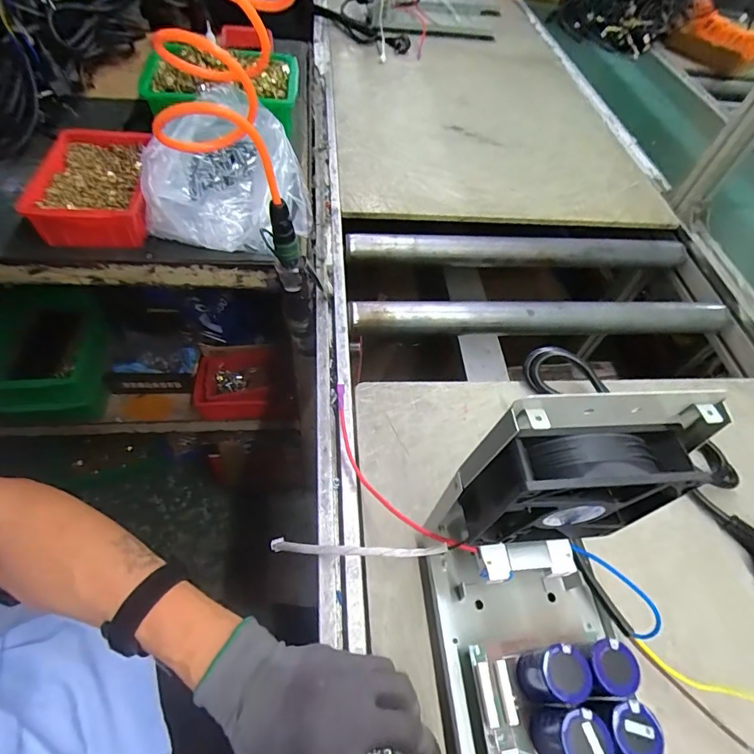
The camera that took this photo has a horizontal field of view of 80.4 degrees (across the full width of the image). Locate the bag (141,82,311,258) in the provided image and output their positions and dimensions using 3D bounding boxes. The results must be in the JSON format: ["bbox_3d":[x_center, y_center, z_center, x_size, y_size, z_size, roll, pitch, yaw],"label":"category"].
[{"bbox_3d":[-0.206,-0.274,0.635,0.206,0.119,0.224,-2,56,-7],"label":"bag"}]

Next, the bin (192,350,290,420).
[{"bbox_3d":[-0.279,0.017,0.931,0.188,0.066,0.136,0,55,-7],"label":"bin"}]

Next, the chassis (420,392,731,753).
[{"bbox_3d":[0.142,0.215,0.262,0.158,0.238,0.328,-2,56,-7],"label":"chassis"}]

